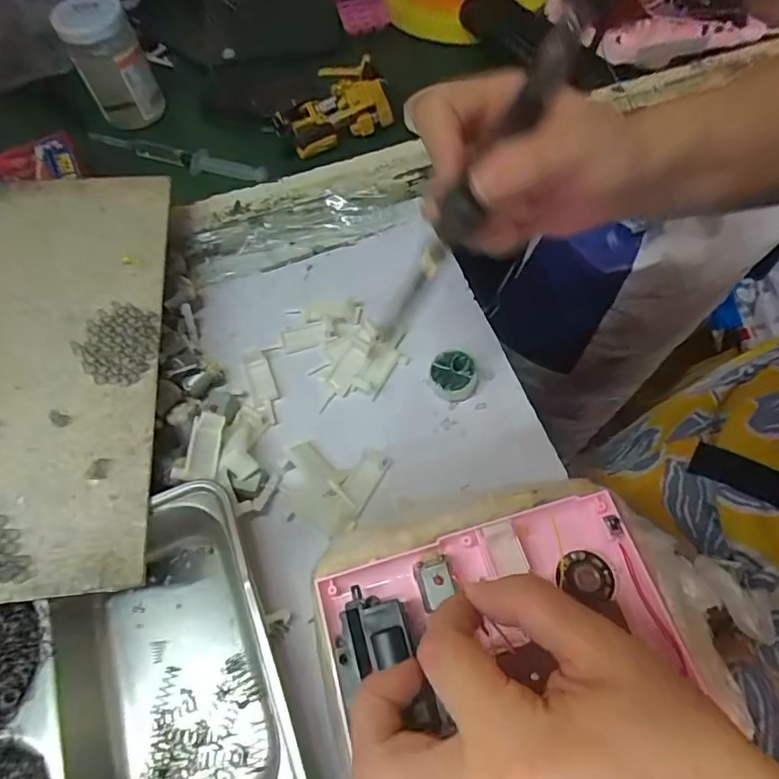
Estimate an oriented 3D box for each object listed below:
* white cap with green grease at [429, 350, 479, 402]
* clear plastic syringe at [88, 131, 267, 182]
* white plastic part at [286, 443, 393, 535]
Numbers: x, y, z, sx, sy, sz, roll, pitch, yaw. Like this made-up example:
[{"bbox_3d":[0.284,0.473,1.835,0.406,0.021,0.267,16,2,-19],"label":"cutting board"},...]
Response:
[{"bbox_3d":[0.043,-0.009,0.359,0.030,0.018,0.031,-2,61,3],"label":"white cap with green grease"},{"bbox_3d":[-0.198,-0.215,0.481,0.191,0.015,0.018,19,64,13],"label":"clear plastic syringe"},{"bbox_3d":[-0.032,0.061,0.327,0.057,0.013,0.051,4,61,6],"label":"white plastic part"}]

